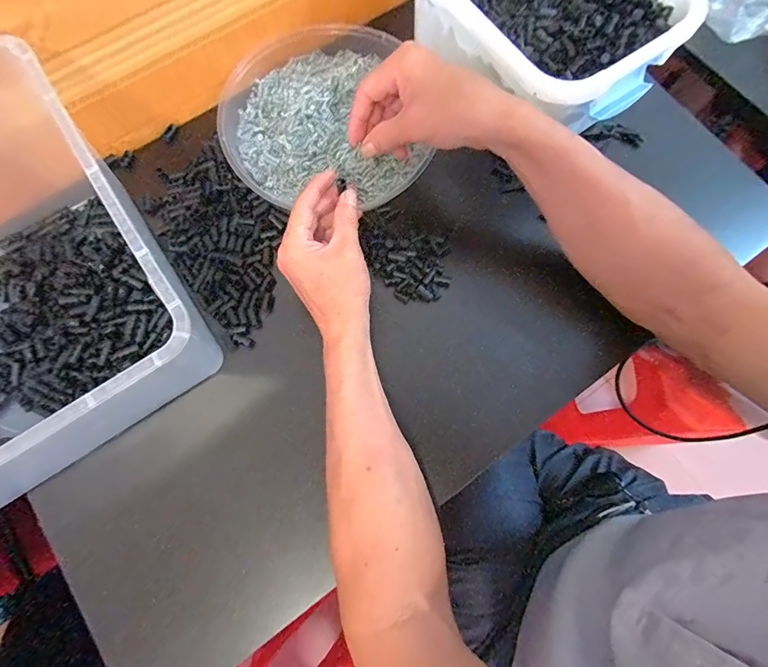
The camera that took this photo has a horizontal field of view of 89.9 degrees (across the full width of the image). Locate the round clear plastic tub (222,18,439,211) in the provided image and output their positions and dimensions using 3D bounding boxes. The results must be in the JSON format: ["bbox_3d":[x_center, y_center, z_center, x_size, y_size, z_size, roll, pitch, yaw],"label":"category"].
[{"bbox_3d":[-0.072,-0.234,0.419,0.202,0.037,0.217,0,77,-1],"label":"round clear plastic tub"}]

